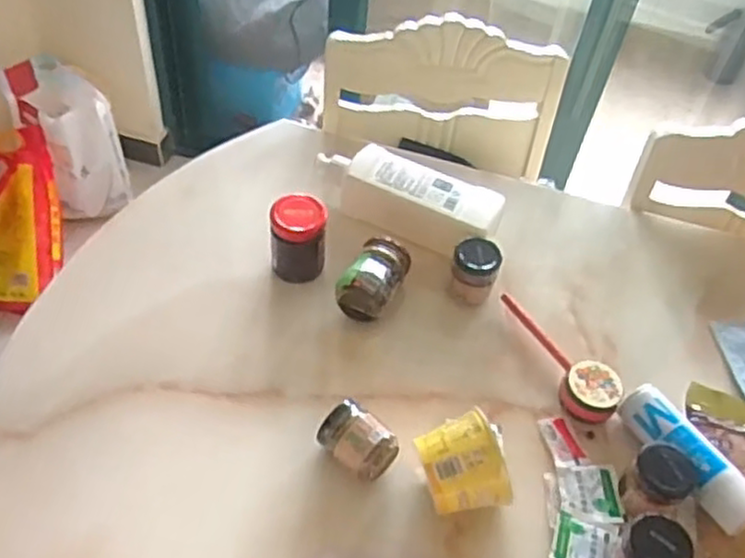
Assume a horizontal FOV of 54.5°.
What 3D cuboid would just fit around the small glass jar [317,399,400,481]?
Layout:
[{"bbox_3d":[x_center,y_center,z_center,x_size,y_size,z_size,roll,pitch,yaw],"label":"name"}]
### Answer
[{"bbox_3d":[-0.014,0.173,0.752,0.079,0.058,0.058,35,55,21],"label":"small glass jar"}]

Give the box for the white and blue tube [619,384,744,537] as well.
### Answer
[{"bbox_3d":[0.332,0.183,0.757,0.050,0.041,0.171,-19,55,-20],"label":"white and blue tube"}]

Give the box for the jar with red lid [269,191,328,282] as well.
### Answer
[{"bbox_3d":[-0.092,-0.045,0.901,0.066,0.098,0.071,3,50,-4],"label":"jar with red lid"}]

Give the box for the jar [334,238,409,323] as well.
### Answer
[{"bbox_3d":[0.003,-0.002,0.891,0.065,0.070,0.109,26,52,15],"label":"jar"}]

